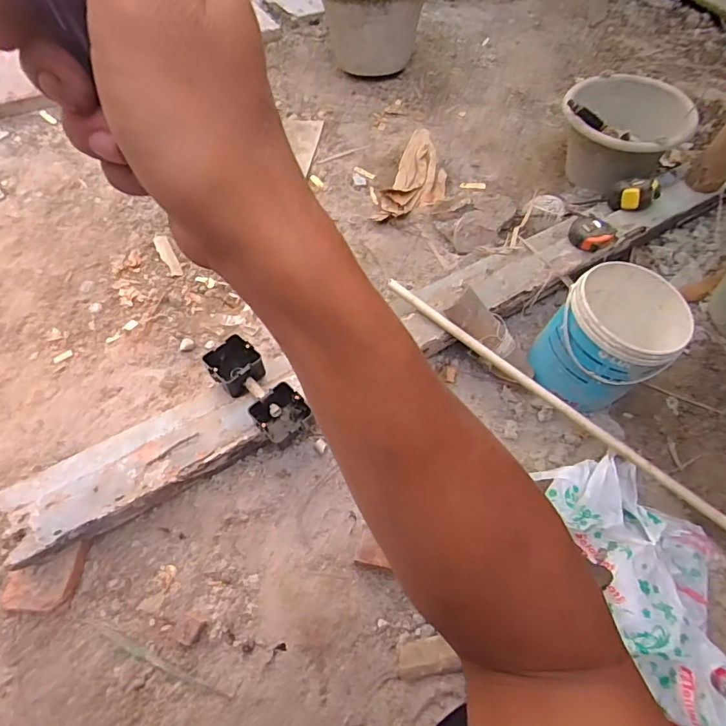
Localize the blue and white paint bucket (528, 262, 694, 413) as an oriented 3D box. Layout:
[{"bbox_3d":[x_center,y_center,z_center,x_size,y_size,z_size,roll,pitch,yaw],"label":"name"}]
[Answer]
[{"bbox_3d":[0.406,-0.047,0.803,0.200,0.161,0.174,-34,66,-21],"label":"blue and white paint bucket"}]

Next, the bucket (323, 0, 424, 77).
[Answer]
[{"bbox_3d":[0.020,-0.930,1.318,0.265,0.217,0.284,-7,59,-7],"label":"bucket"}]

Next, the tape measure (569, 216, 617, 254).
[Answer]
[{"bbox_3d":[0.430,-0.239,0.927,0.082,0.039,0.064,31,62,17],"label":"tape measure"}]

